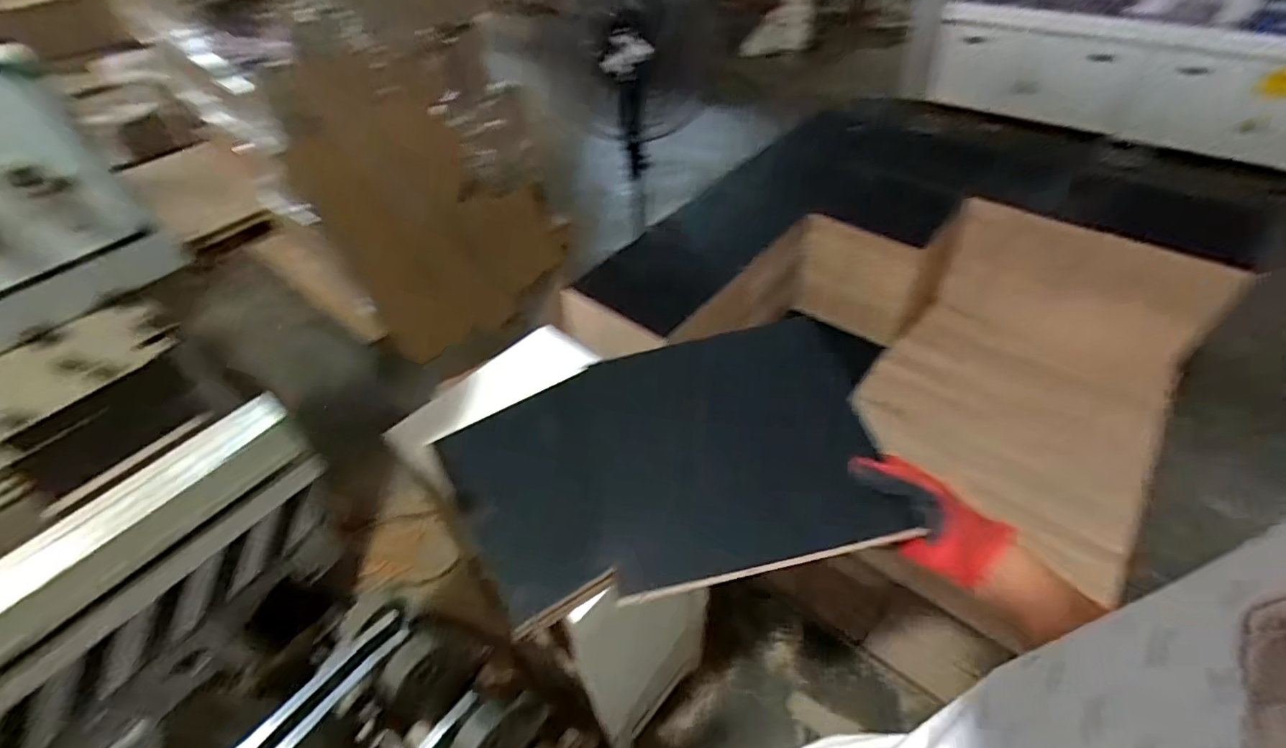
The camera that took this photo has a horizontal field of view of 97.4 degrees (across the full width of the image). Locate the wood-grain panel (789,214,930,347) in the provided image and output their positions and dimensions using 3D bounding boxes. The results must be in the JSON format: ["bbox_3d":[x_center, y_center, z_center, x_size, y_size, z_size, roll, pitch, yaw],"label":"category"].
[{"bbox_3d":[0.523,-0.231,1.405,0.316,0.247,0.034,14,25,-6],"label":"wood-grain panel"}]

